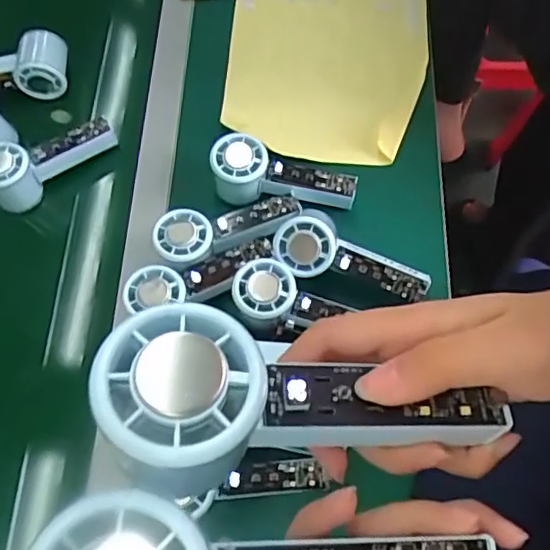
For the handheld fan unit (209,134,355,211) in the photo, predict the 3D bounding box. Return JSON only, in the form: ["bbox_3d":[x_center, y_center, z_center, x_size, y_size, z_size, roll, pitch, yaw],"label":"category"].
[{"bbox_3d":[0.009,-0.096,0.610,0.146,0.067,0.051,16,69,10],"label":"handheld fan unit"}]

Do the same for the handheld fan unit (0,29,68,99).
[{"bbox_3d":[-0.316,-0.244,0.701,0.150,0.050,0.063,-3,66,16],"label":"handheld fan unit"}]

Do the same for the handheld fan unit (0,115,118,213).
[{"bbox_3d":[-0.250,-0.132,0.646,0.143,0.058,0.048,-34,69,-11],"label":"handheld fan unit"}]

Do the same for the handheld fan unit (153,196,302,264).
[{"bbox_3d":[-0.047,-0.047,0.586,0.147,0.029,0.052,-16,66,-18],"label":"handheld fan unit"}]

